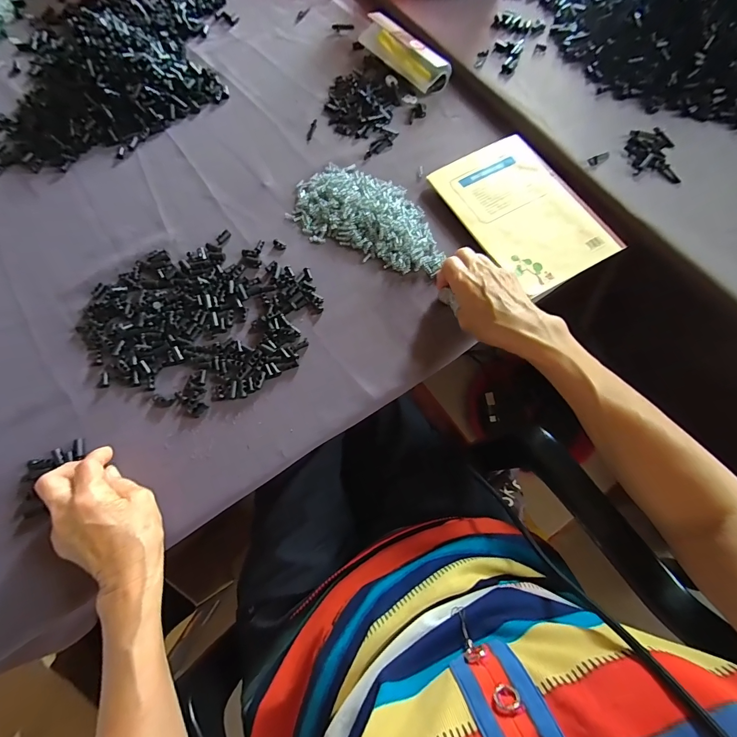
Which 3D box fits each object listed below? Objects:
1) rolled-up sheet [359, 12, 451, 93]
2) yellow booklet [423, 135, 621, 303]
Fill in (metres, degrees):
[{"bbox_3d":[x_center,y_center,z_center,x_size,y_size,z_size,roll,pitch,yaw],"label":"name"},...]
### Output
[{"bbox_3d":[0.048,-0.459,0.527,0.043,0.030,0.156,-38,74,-11],"label":"rolled-up sheet"},{"bbox_3d":[0.185,-0.193,0.437,0.144,0.007,0.208,-28,72,-7],"label":"yellow booklet"}]

